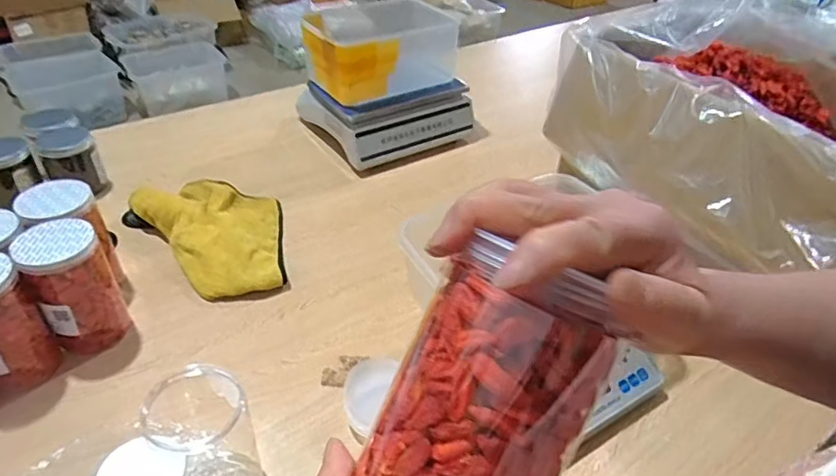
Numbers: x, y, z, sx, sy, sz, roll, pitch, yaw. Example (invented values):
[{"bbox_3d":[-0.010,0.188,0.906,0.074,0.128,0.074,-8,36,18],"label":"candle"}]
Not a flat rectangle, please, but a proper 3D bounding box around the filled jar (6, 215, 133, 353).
[{"bbox_3d":[-0.414,0.060,0.667,0.083,0.153,0.080,1,39,-1],"label":"filled jar"}]

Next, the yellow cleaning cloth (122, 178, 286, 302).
[{"bbox_3d":[-0.329,-0.004,0.845,0.237,0.051,0.267,-12,40,-16],"label":"yellow cleaning cloth"}]

